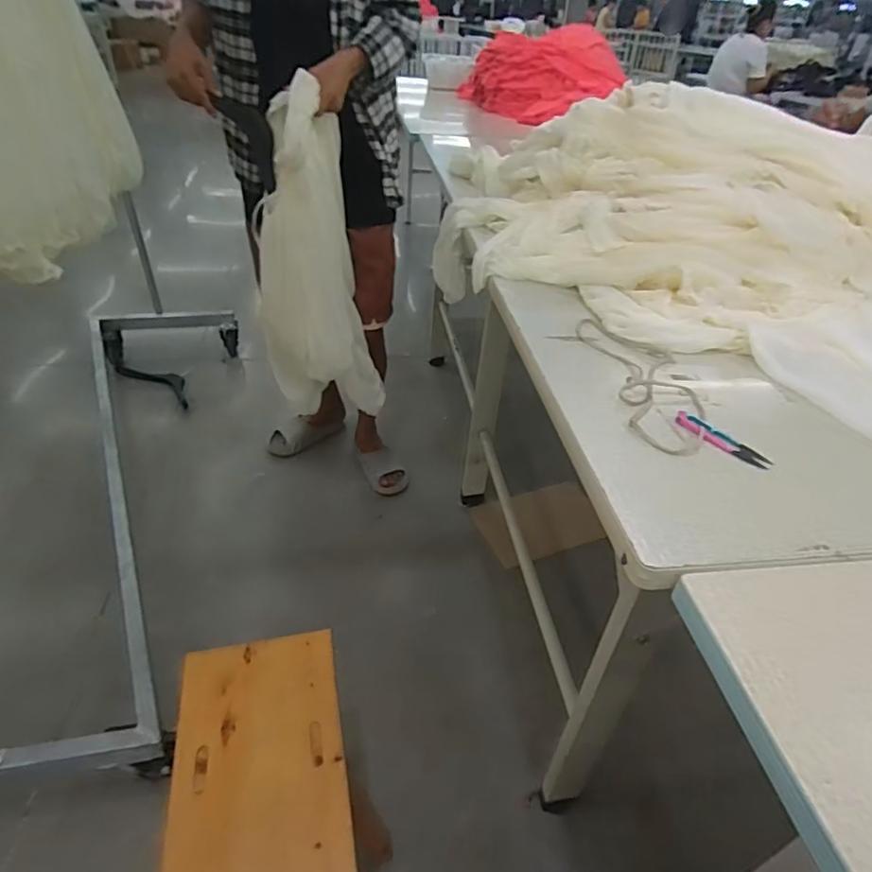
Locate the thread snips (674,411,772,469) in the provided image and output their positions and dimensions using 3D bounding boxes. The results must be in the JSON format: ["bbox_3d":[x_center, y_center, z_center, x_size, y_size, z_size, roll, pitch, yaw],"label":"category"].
[{"bbox_3d":[0.310,0.002,0.613,0.030,0.006,0.103,-29,47,-35],"label":"thread snips"}]

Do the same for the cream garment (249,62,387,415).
[{"bbox_3d":[-0.268,-0.358,1.243,0.257,0.680,0.137,-7,38,-12],"label":"cream garment"}]

